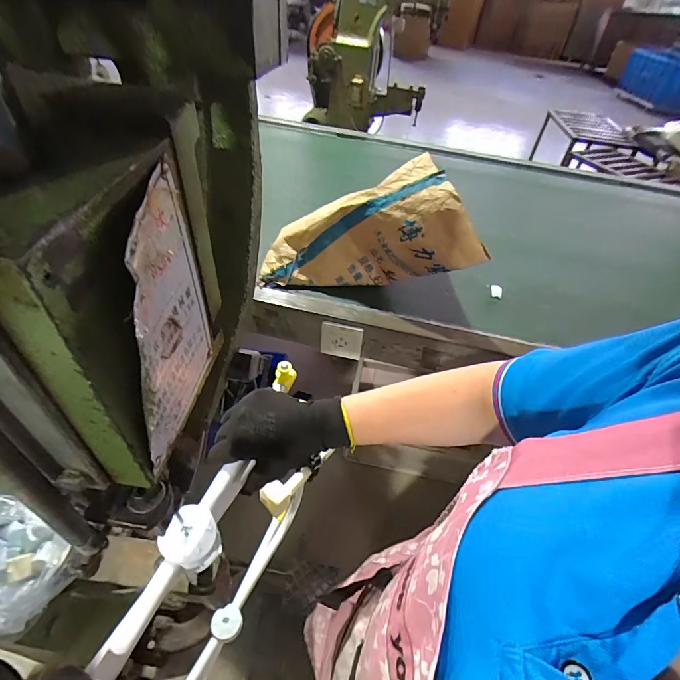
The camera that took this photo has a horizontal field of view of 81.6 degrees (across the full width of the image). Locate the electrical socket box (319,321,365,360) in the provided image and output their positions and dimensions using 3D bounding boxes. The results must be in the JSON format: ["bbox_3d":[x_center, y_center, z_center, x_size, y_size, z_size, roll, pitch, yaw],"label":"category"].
[{"bbox_3d":[0.003,0.002,0.830,0.085,0.088,0.010,10,45,3],"label":"electrical socket box"}]

